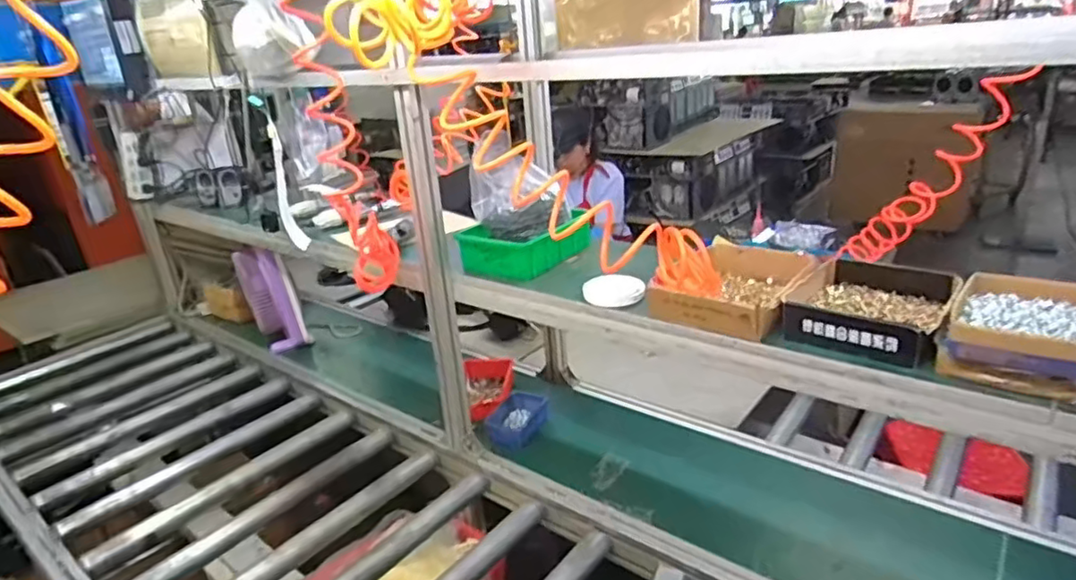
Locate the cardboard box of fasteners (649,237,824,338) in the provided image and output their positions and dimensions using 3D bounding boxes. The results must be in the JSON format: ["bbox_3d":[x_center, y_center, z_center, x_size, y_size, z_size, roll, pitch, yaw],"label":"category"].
[{"bbox_3d":[0.305,-0.004,0.980,0.186,0.052,0.230,14,28,38],"label":"cardboard box of fasteners"}]

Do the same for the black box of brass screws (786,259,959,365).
[{"bbox_3d":[0.458,0.020,0.882,0.183,0.049,0.217,13,28,38],"label":"black box of brass screws"}]

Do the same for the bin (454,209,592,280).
[{"bbox_3d":[-0.021,-0.096,1.270,0.196,0.078,0.236,12,27,36],"label":"bin"}]

